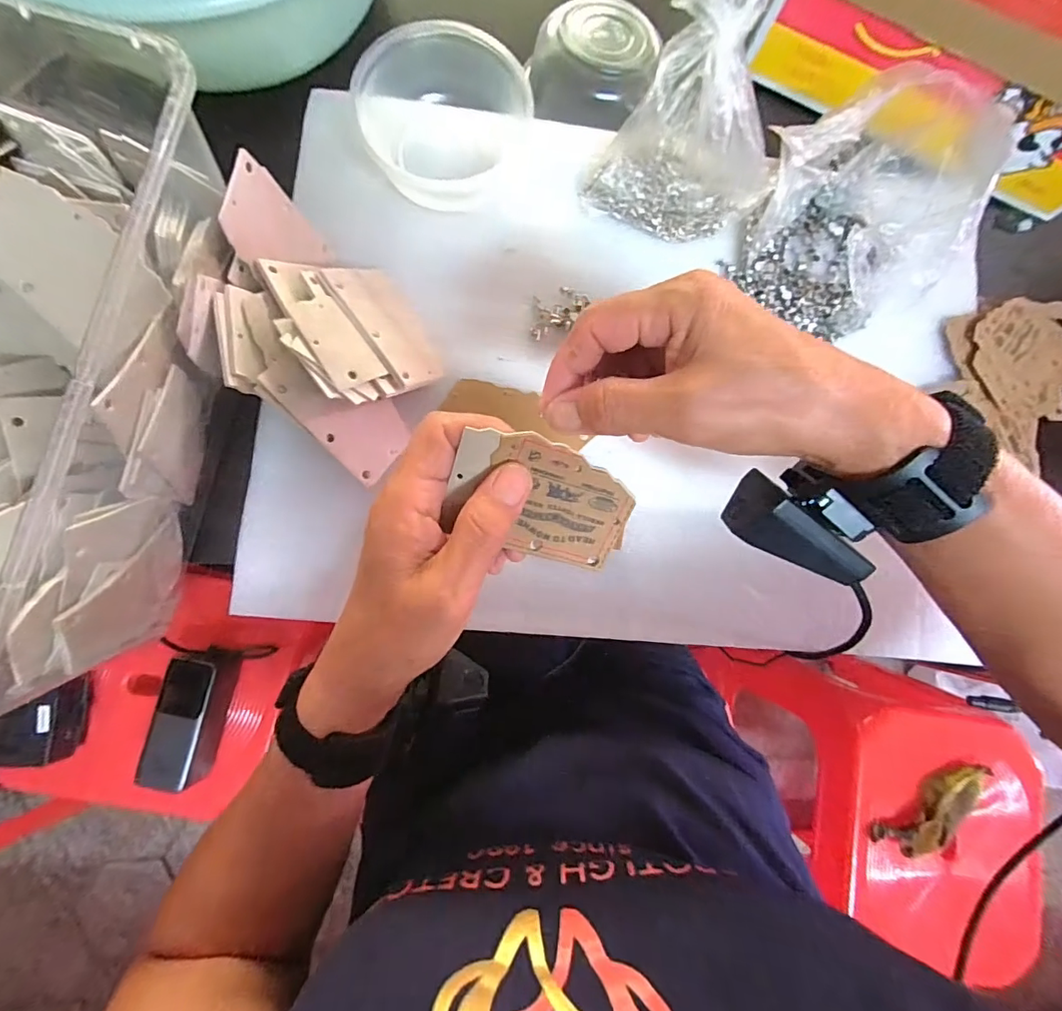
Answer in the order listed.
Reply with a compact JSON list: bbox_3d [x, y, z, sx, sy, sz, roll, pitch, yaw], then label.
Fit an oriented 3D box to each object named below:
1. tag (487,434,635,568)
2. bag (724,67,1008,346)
[{"bbox_3d":[0.011,0.000,0.225,0.068,0.004,0.053,20,114,-15],"label":"tag"},{"bbox_3d":[0.218,-0.190,0.328,0.123,0.088,0.122,-34,88,-8],"label":"bag"}]

